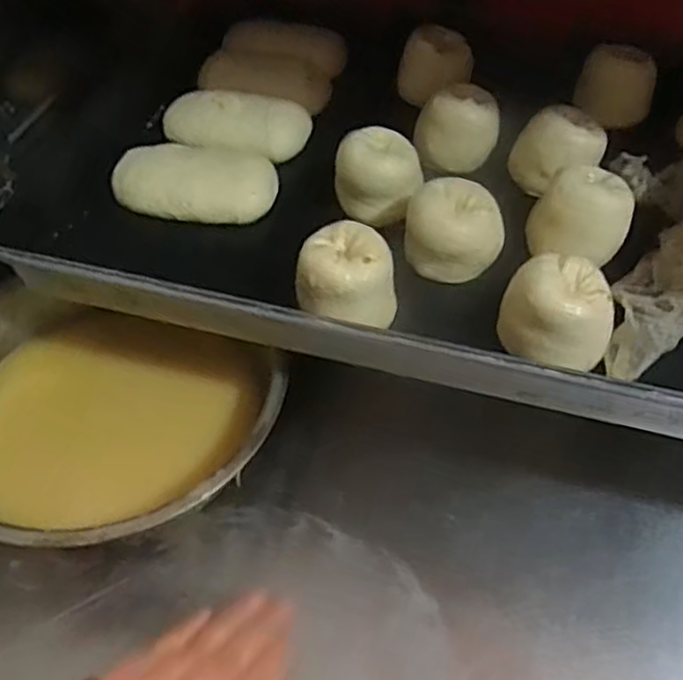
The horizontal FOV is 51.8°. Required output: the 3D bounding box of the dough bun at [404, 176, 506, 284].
[{"bbox_3d":[0.070,-0.066,0.437,0.057,0.045,0.045,23,52,18],"label":"dough bun"}]

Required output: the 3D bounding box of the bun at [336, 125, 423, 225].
[{"bbox_3d":[0.026,-0.111,0.471,0.054,0.043,0.054,14,50,12],"label":"bun"}]

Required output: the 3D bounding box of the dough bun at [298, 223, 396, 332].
[{"bbox_3d":[0.002,-0.034,0.398,0.058,0.042,0.051,-1,48,-1],"label":"dough bun"}]

